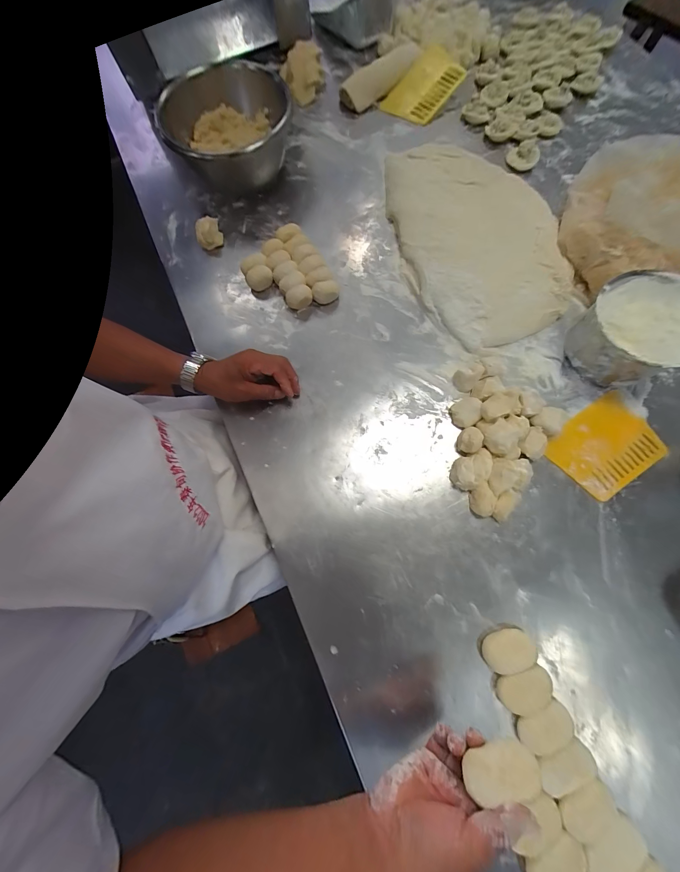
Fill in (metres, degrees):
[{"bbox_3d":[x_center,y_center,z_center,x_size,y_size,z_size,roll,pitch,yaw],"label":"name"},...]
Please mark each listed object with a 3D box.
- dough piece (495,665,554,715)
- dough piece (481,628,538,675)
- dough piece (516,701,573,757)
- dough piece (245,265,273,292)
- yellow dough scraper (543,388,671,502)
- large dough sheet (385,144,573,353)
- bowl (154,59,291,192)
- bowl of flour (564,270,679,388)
[{"bbox_3d":[0.234,0.320,0.388,0.067,0.017,0.040,-12,75,-2],"label":"dough piece"},{"bbox_3d":[0.222,0.281,0.402,0.067,0.013,0.046,-9,75,-1],"label":"dough piece"},{"bbox_3d":[0.249,0.355,0.373,0.067,0.018,0.039,-22,75,-5],"label":"dough piece"},{"bbox_3d":[-0.148,-0.290,0.565,0.047,0.029,0.031,-28,76,-6],"label":"dough piece"},{"bbox_3d":[0.406,0.017,0.469,0.159,0.008,0.117,-35,77,-8],"label":"yellow dough scraper"},{"bbox_3d":[0.243,-0.365,0.551,0.264,0.075,0.413,-8,75,-1],"label":"large dough sheet"},{"bbox_3d":[-0.216,-0.612,0.611,0.226,0.095,0.221,0,75,1],"label":"bowl"},{"bbox_3d":[0.443,-0.155,0.467,0.144,0.095,0.143,-1,75,3],"label":"bowl of flour"}]

